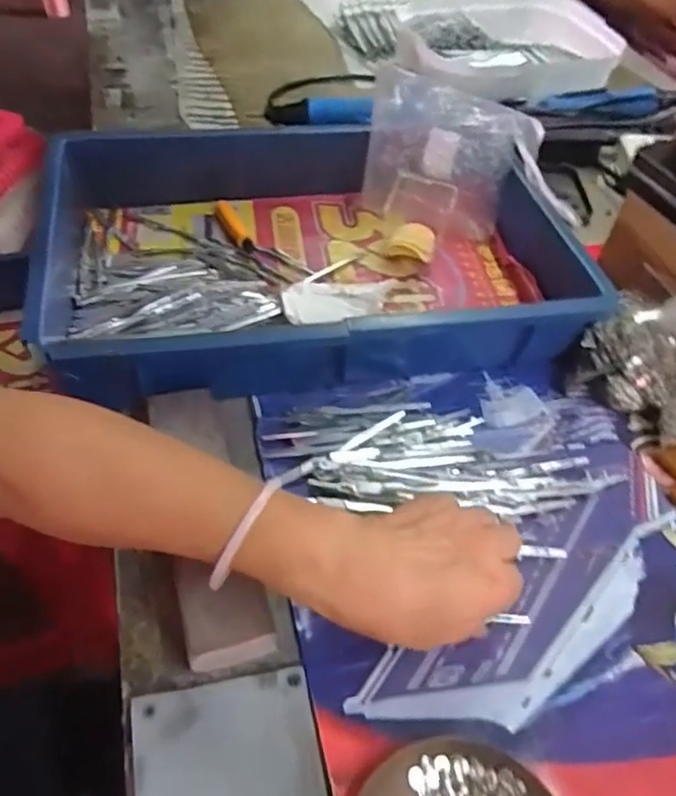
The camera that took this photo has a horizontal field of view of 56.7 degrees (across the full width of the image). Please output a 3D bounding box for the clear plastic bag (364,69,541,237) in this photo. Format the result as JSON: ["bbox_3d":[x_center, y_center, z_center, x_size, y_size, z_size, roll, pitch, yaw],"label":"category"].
[{"bbox_3d":[0.108,-0.237,0.610,0.156,0.101,0.081,9,50,2],"label":"clear plastic bag"}]

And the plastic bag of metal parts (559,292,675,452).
[{"bbox_3d":[0.255,-0.031,0.476,0.101,0.094,0.131,-27,58,-25],"label":"plastic bag of metal parts"}]

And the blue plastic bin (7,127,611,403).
[{"bbox_3d":[-0.025,-0.128,0.544,0.411,0.085,0.276,-7,52,-12],"label":"blue plastic bin"}]

